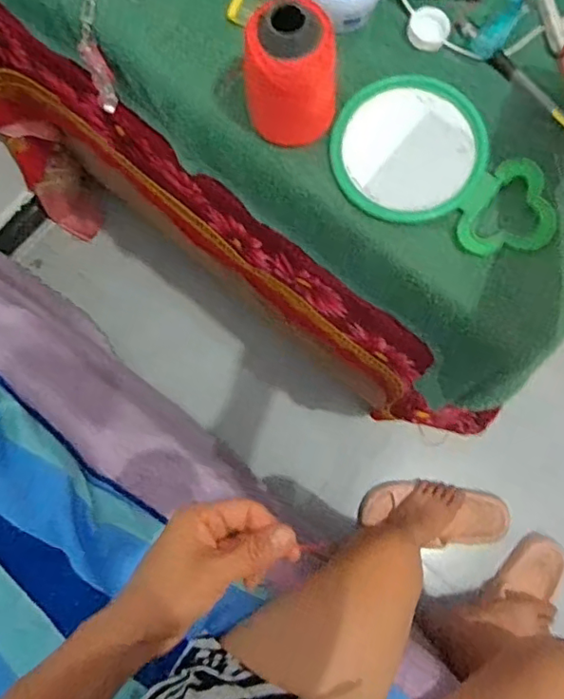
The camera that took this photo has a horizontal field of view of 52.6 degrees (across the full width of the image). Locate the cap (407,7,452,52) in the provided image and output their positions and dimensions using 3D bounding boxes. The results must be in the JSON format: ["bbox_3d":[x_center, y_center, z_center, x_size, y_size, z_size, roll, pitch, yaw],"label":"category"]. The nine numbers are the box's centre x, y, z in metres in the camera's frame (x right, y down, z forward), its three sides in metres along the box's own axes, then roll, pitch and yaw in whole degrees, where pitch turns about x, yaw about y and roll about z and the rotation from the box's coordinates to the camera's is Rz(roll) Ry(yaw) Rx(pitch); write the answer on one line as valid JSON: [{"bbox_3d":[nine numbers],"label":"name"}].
[{"bbox_3d":[0.118,-0.256,0.456,0.032,0.012,0.030,0,79,0],"label":"cap"}]

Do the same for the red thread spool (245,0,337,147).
[{"bbox_3d":[0.008,-0.190,0.403,0.064,0.087,0.051,1,79,0],"label":"red thread spool"}]

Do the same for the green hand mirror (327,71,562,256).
[{"bbox_3d":[0.122,-0.134,0.434,0.175,0.018,0.107,38,81,7],"label":"green hand mirror"}]

